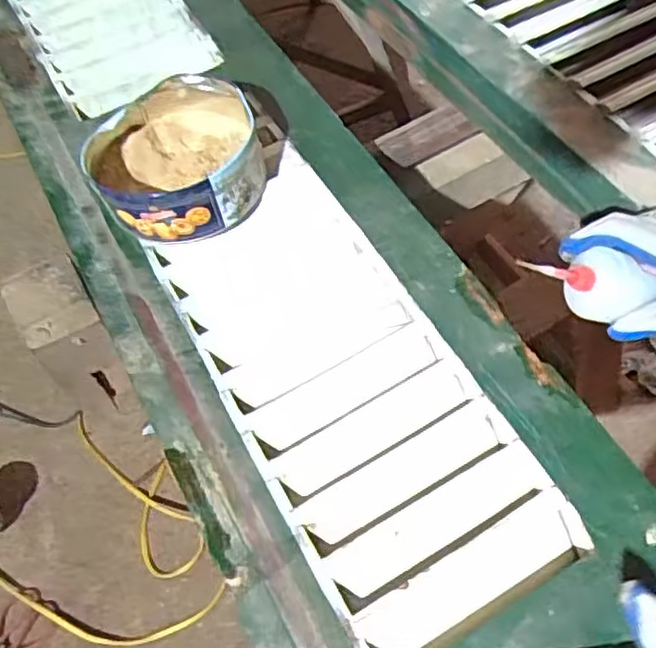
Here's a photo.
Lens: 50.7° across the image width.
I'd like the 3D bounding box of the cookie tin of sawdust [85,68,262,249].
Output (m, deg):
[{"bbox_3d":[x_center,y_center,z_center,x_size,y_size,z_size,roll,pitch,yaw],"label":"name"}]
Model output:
[{"bbox_3d":[-0.133,-0.148,0.611,0.136,0.059,0.144,-2,57,3],"label":"cookie tin of sawdust"}]

